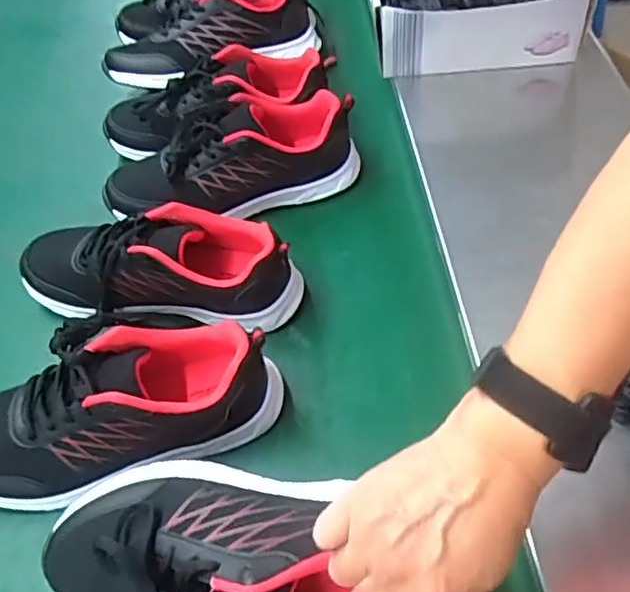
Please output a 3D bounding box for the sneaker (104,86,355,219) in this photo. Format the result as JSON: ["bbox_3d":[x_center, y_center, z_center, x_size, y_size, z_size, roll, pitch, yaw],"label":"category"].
[{"bbox_3d":[-0.083,-0.138,0.628,0.254,0.080,0.104,-6,53,1],"label":"sneaker"}]

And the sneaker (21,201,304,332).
[{"bbox_3d":[-0.141,-0.028,0.559,0.254,0.091,0.098,3,54,7],"label":"sneaker"}]

